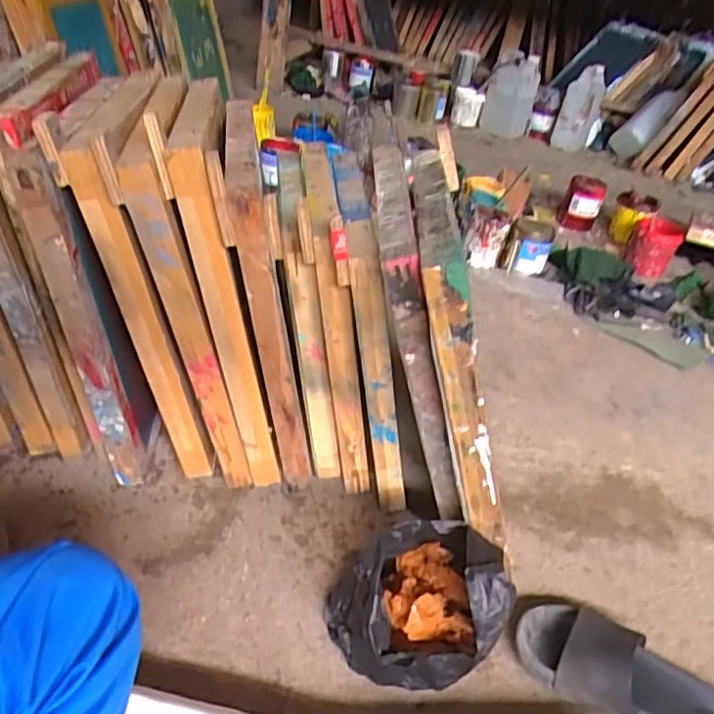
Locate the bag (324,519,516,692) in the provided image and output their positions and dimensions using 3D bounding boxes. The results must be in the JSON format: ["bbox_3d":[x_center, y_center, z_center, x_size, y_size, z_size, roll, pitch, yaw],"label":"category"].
[{"bbox_3d":[0.067,0.270,0.705,0.162,0.166,0.166,-8,39,-24],"label":"bag"}]

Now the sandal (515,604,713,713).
[{"bbox_3d":[0.324,0.376,0.749,0.276,0.063,0.110,22,37,17],"label":"sandal"}]

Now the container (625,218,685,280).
[{"bbox_3d":[0.819,-0.303,1.777,0.124,0.109,0.207,20,36,14],"label":"container"}]

